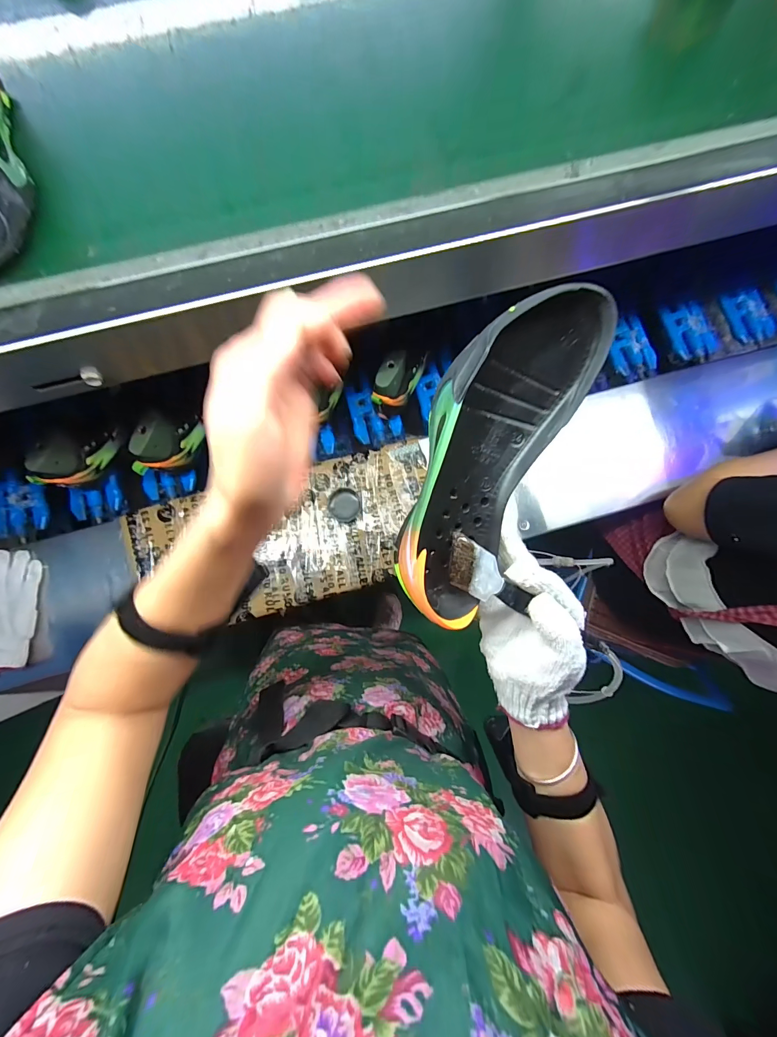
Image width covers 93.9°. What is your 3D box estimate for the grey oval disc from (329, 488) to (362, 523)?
[{"bbox_3d":[-0.078,-0.025,0.658,0.057,0.010,0.061,17,88,5],"label":"grey oval disc"}]

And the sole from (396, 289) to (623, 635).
[{"bbox_3d":[0.068,-0.038,0.261,0.098,0.049,0.237,24,102,1],"label":"sole"}]

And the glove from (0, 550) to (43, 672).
[{"bbox_3d":[-0.659,0.155,0.607,0.111,0.024,0.194,-2,70,-17],"label":"glove"}]

